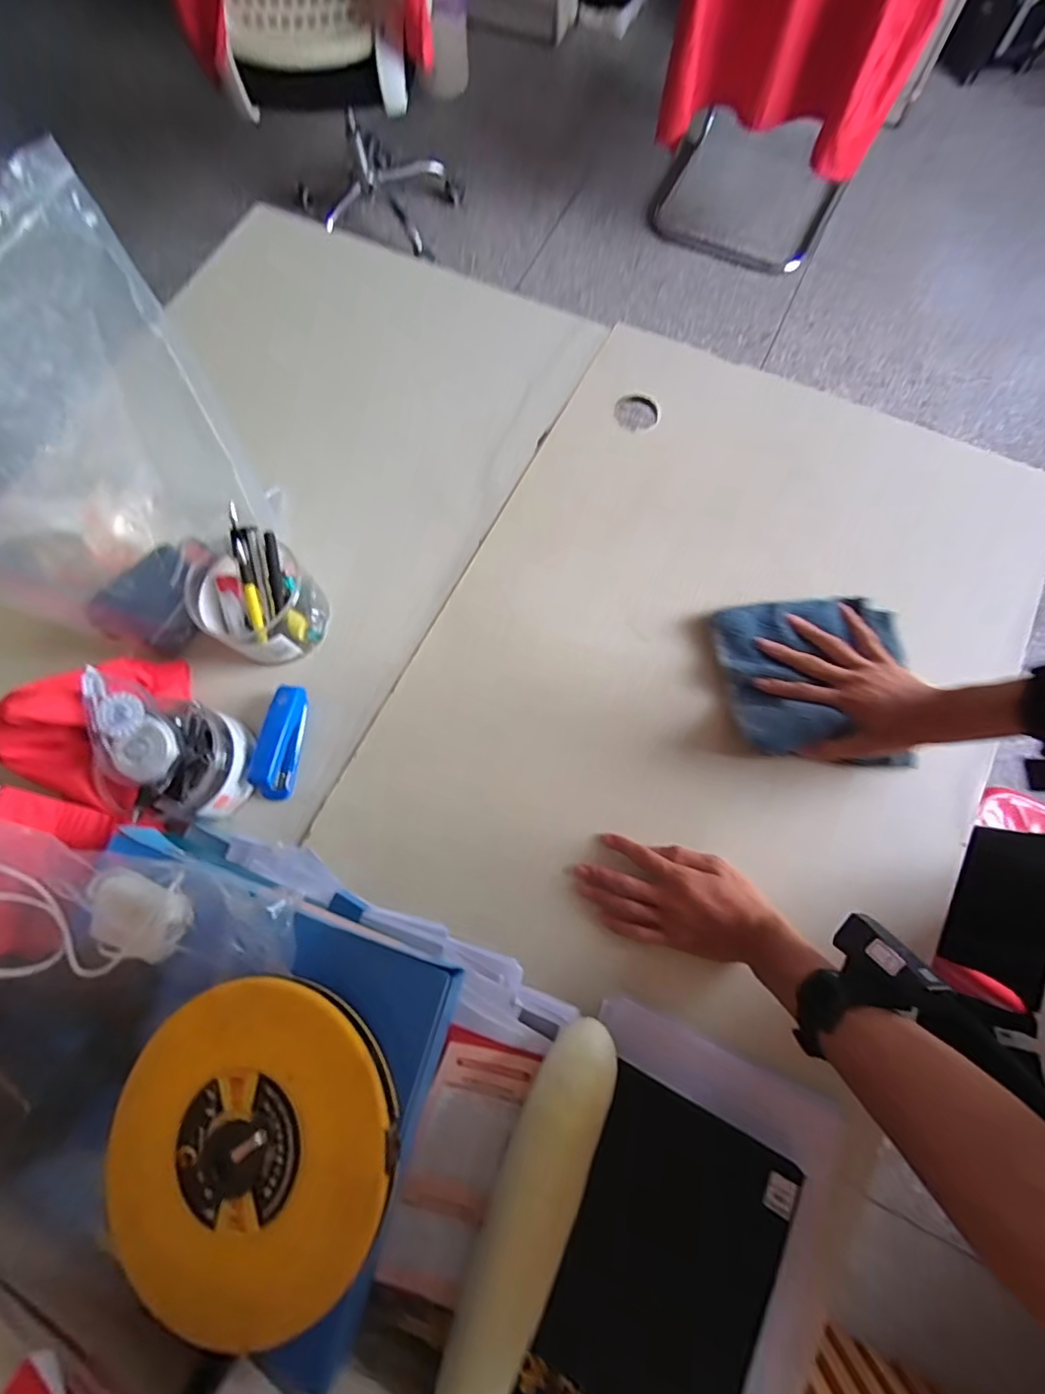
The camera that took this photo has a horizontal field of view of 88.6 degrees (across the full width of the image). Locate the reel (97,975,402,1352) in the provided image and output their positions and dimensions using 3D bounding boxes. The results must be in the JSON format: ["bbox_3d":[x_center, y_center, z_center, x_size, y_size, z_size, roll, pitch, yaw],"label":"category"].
[{"bbox_3d":[-0.177,0.282,0.333,0.192,0.036,0.177,0,75,2],"label":"reel"}]

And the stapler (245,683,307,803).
[{"bbox_3d":[-0.260,0.047,0.577,0.037,0.033,0.119,6,75,3],"label":"stapler"}]

